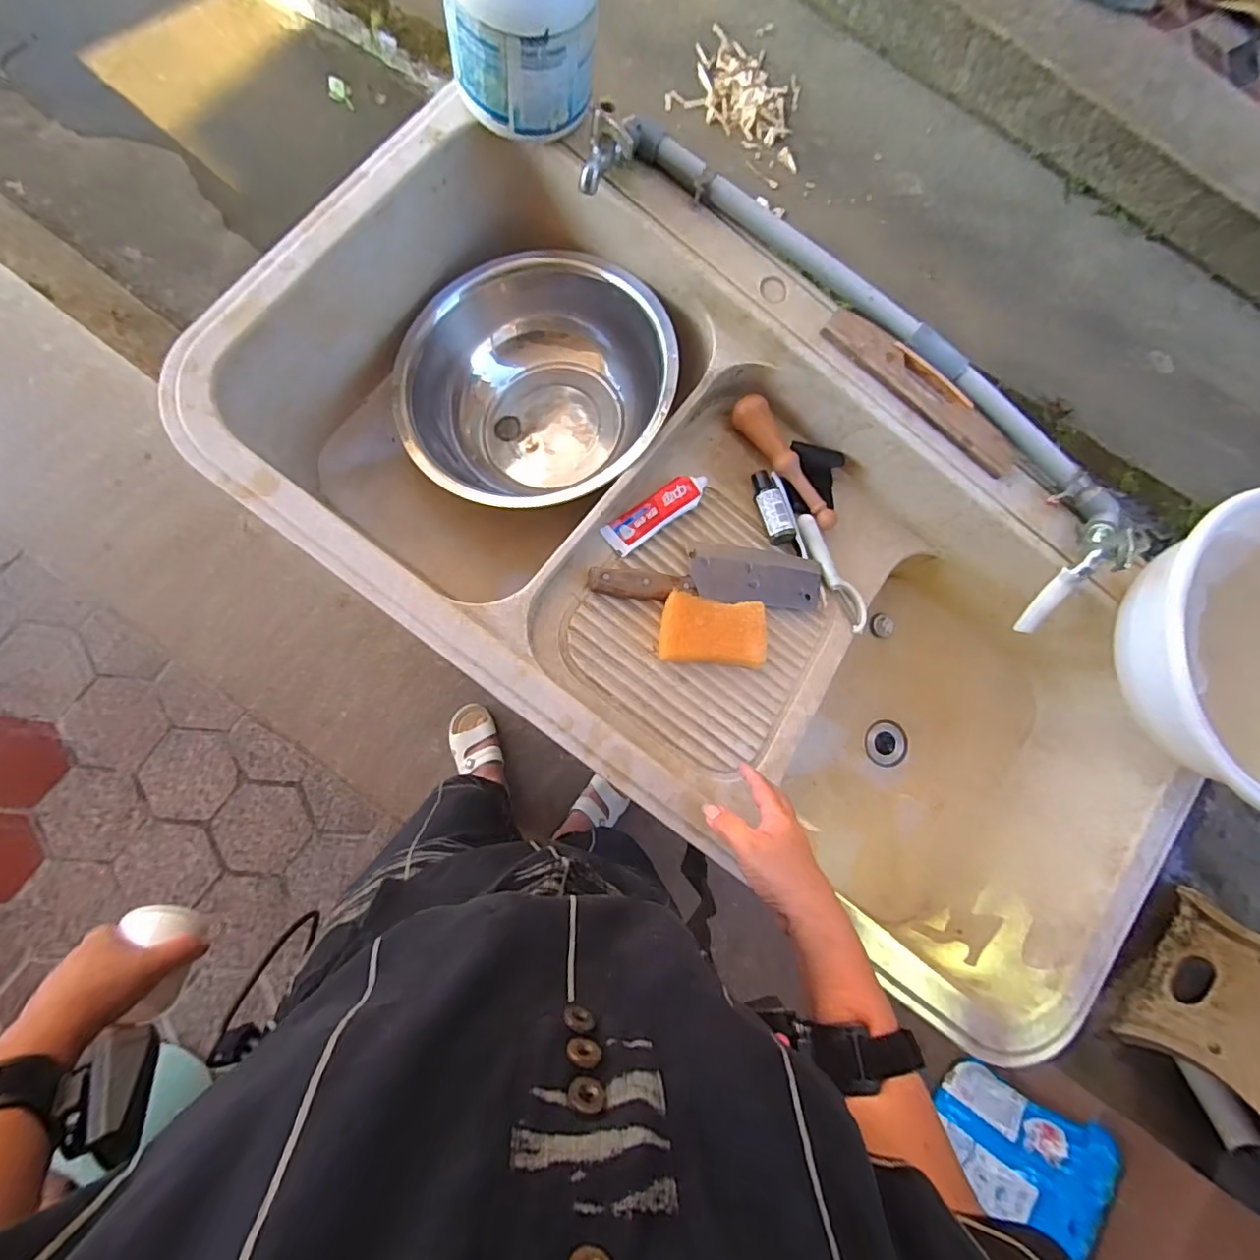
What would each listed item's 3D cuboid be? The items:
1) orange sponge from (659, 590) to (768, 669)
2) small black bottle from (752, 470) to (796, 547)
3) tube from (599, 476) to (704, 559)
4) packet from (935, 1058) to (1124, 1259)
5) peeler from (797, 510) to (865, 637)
[{"bbox_3d":[0.094,0.000,0.617,0.121,0.027,0.074,5,84,-8],"label":"orange sponge"},{"bbox_3d":[0.173,-0.154,0.699,0.033,0.029,0.095,-12,74,-9],"label":"small black bottle"},{"bbox_3d":[0.033,-0.139,0.658,0.142,0.023,0.039,-38,91,-10],"label":"tube"},{"bbox_3d":[0.782,1.063,1.155,0.040,0.317,0.229,40,68,-20],"label":"packet"},{"bbox_3d":[0.253,-0.072,0.706,0.027,0.012,0.157,-30,90,-10],"label":"peeler"}]

